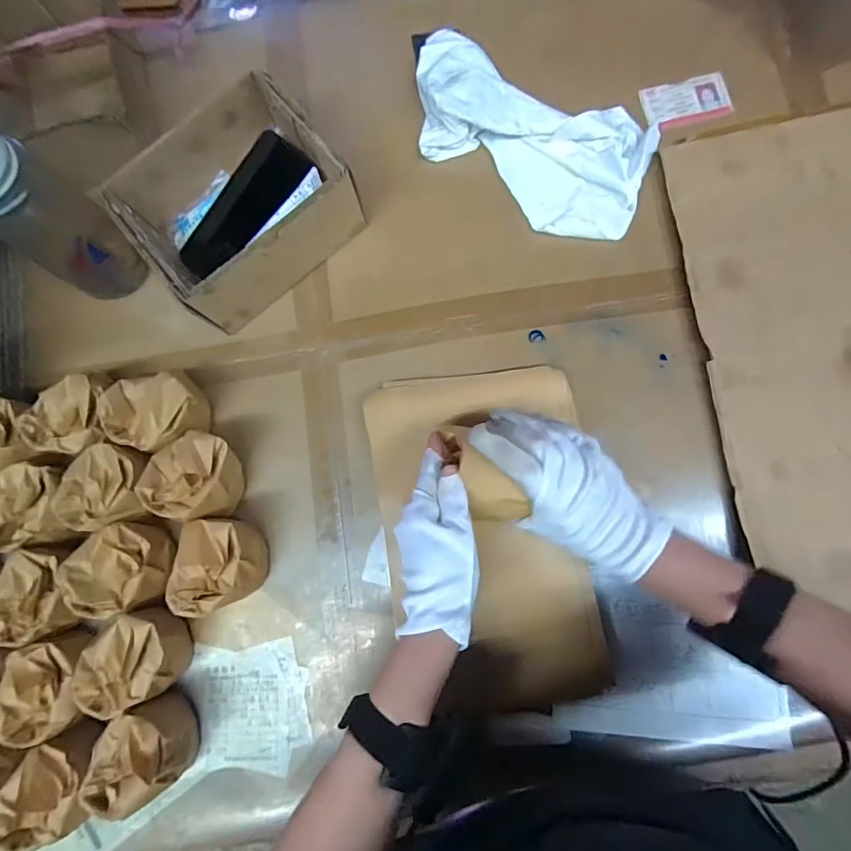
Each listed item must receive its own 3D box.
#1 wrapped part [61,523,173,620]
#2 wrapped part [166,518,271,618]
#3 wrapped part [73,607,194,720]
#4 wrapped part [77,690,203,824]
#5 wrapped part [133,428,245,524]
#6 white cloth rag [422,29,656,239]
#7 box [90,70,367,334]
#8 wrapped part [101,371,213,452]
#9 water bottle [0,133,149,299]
[{"bbox_3d":[-0.289,0.138,0.452,0.084,0.064,0.079,0,83,3],"label":"wrapped part"},{"bbox_3d":[-0.197,0.130,0.440,0.075,0.069,0.084,-1,83,6],"label":"wrapped part"},{"bbox_3d":[-0.263,0.213,0.427,0.070,0.065,0.072,-1,83,6],"label":"wrapped part"},{"bbox_3d":[-0.252,0.293,0.419,0.086,0.074,0.074,-38,81,0],"label":"wrapped part"},{"bbox_3d":[-0.221,0.049,0.452,0.072,0.075,0.078,-1,83,6],"label":"wrapped part"},{"bbox_3d":[0.100,-0.310,0.487,0.285,0.039,0.162,27,86,9],"label":"white cloth rag"},{"bbox_3d":[-0.184,-0.218,0.472,0.192,0.096,0.154,-42,81,0],"label":"box"},{"bbox_3d":[-0.263,-0.012,0.467,0.079,0.068,0.077,-1,83,6],"label":"wrapped part"},{"bbox_3d":[-0.344,-0.196,0.431,0.065,0.198,0.102,27,86,9],"label":"water bottle"}]

